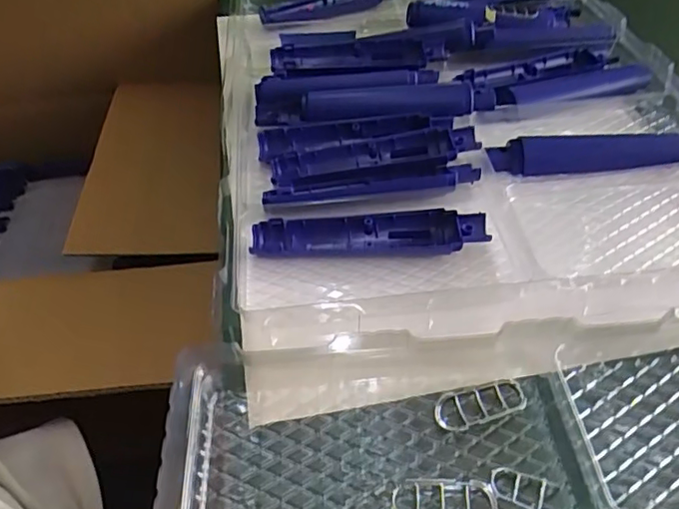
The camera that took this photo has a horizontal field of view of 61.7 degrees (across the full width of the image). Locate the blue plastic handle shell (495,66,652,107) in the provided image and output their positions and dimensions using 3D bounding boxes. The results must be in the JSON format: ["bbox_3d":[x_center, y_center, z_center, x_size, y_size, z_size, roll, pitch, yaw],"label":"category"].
[{"bbox_3d":[0.218,-0.160,0.541,0.167,0.018,0.034,-13,47,-9],"label":"blue plastic handle shell"}]

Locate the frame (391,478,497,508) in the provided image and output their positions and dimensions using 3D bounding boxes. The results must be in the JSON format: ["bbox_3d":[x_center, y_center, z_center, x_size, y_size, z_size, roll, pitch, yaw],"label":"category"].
[{"bbox_3d":[0.052,0.125,0.287,0.052,0.009,0.023,1,46,3],"label":"frame"}]

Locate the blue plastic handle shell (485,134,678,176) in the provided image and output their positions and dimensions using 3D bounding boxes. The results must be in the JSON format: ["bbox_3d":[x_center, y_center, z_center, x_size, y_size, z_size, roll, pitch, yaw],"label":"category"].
[{"bbox_3d":[0.209,-0.087,0.472,0.165,0.014,0.046,-1,46,2],"label":"blue plastic handle shell"}]

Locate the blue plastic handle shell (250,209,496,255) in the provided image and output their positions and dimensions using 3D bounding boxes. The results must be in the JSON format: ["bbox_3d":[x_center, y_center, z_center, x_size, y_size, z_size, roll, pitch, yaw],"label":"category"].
[{"bbox_3d":[0.020,-0.014,0.411,0.164,0.019,0.034,1,46,4],"label":"blue plastic handle shell"}]

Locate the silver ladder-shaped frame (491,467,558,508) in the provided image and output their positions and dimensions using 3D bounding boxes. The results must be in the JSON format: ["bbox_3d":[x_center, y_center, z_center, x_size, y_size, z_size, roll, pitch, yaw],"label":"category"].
[{"bbox_3d":[0.095,0.120,0.291,0.034,0.005,0.019,15,49,16],"label":"silver ladder-shaped frame"}]

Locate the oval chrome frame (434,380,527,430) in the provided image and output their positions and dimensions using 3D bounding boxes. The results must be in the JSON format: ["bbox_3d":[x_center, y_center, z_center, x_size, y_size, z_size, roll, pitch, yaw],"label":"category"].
[{"bbox_3d":[0.080,0.084,0.322,0.056,0.008,0.021,-13,47,-10],"label":"oval chrome frame"}]

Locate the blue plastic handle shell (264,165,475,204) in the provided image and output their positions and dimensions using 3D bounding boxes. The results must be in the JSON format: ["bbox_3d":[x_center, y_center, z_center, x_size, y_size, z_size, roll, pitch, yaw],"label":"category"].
[{"bbox_3d":[0.025,-0.057,0.442,0.166,0.013,0.028,-5,46,-2],"label":"blue plastic handle shell"}]

